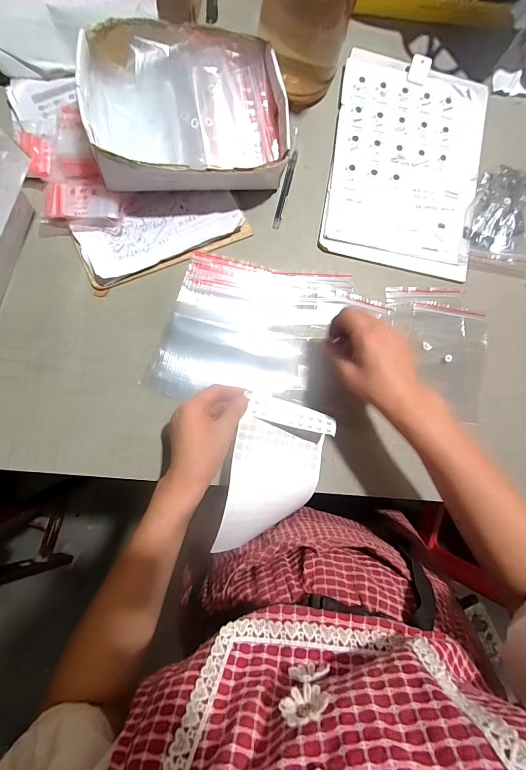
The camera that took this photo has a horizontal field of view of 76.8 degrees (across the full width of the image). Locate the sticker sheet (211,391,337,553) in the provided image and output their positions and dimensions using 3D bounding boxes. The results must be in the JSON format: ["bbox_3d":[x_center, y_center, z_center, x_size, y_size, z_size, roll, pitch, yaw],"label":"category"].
[{"bbox_3d":[0.017,0.112,0.414,0.115,0.036,0.182,12,84,-6],"label":"sticker sheet"}]

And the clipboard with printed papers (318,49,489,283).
[{"bbox_3d":[0.217,-0.334,0.496,0.228,0.007,0.325,10,84,-6],"label":"clipboard with printed papers"}]

